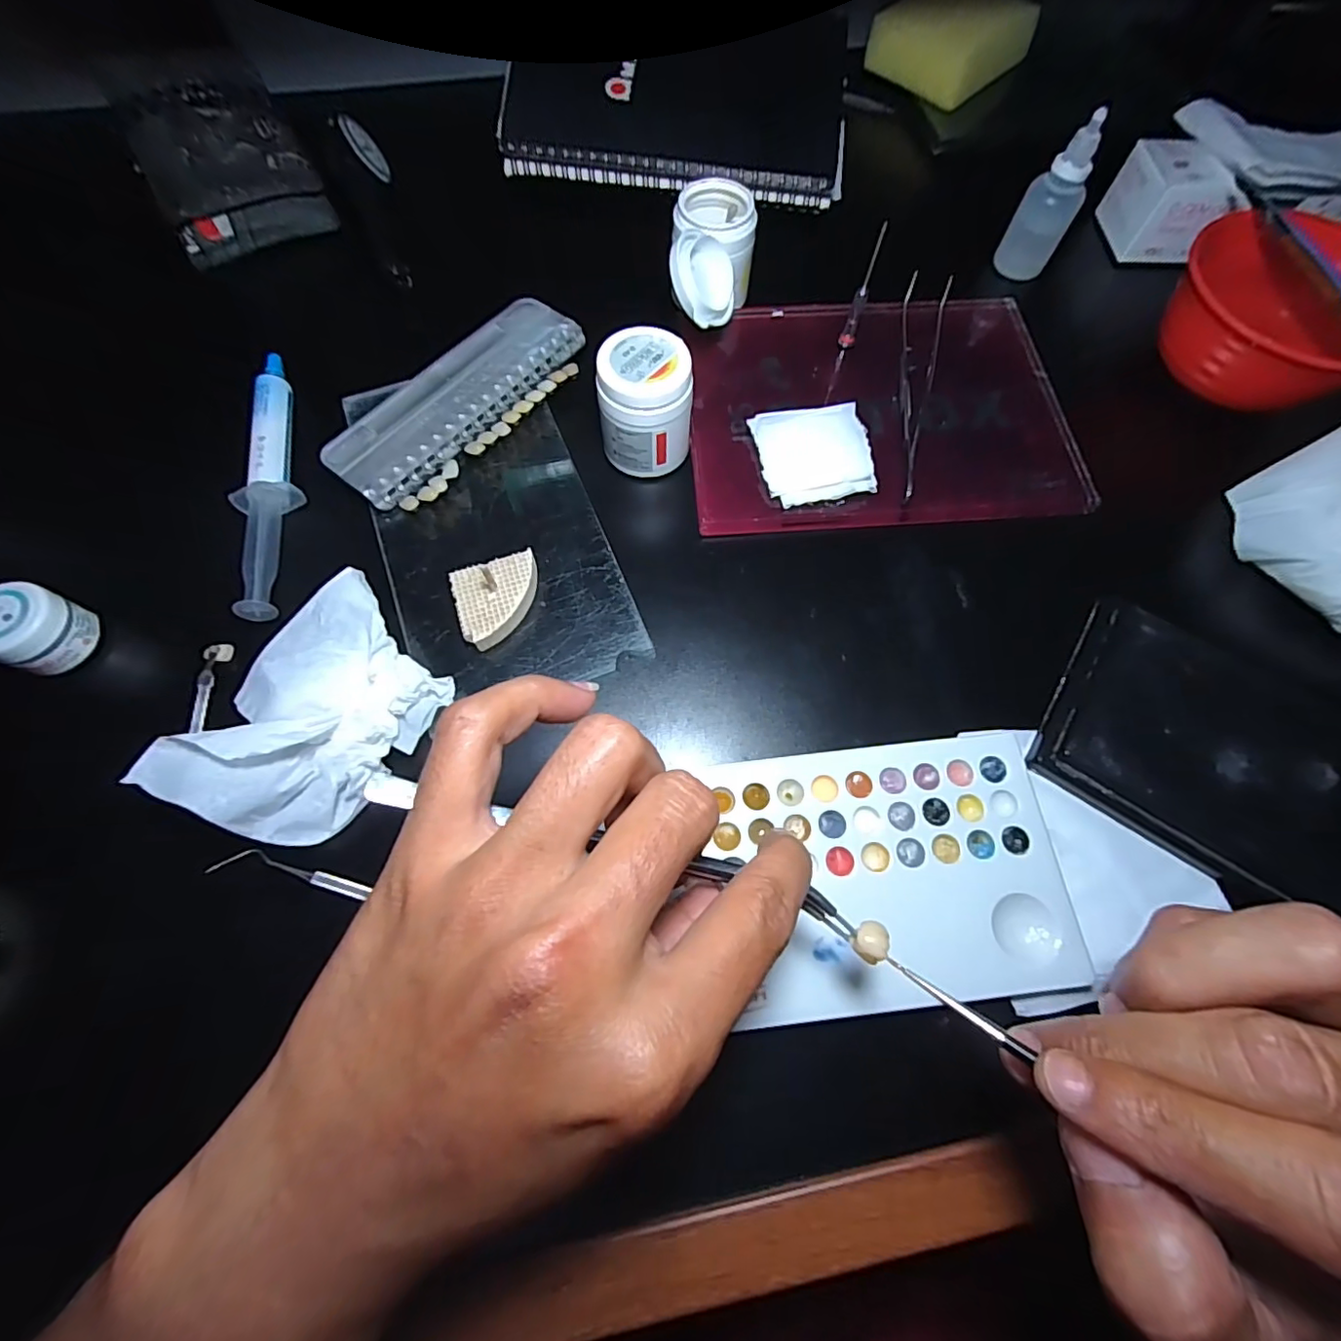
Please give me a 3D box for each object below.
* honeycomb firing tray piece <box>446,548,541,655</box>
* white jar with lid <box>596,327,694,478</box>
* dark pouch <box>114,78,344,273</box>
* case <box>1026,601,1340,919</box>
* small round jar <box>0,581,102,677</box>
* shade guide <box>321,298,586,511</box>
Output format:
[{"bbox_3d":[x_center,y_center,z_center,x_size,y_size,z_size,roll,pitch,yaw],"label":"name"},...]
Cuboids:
[{"bbox_3d":[-0.076,-0.032,0.250,0.037,0.010,0.038,-17,71,-5],"label":"honeycomb firing tray piece"},{"bbox_3d":[-0.011,-0.127,0.271,0.042,0.049,0.041,0,70,1],"label":"white jar with lid"},{"bbox_3d":[-0.254,-0.291,0.325,0.085,0.021,0.077,-29,111,-18],"label":"dark pouch"},{"bbox_3d":[0.235,0.043,0.230,0.148,0.013,0.090,34,74,12],"label":"case"},{"bbox_3d":[-0.265,-0.018,0.235,0.028,0.028,0.031,26,72,9],"label":"small round jar"},{"bbox_3d":[-0.106,-0.141,0.293,0.063,0.010,0.146,35,74,12],"label":"shade guide"}]

